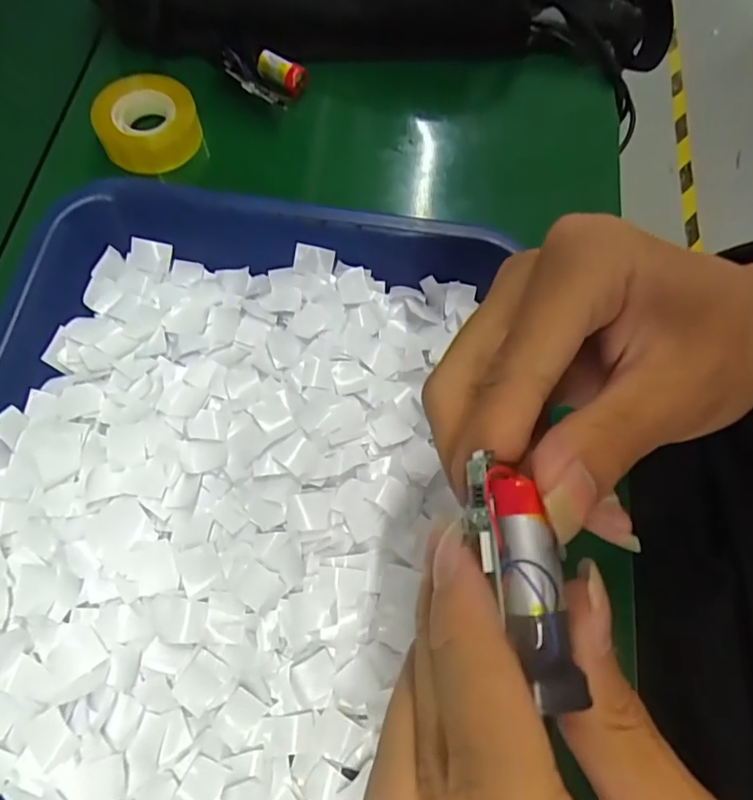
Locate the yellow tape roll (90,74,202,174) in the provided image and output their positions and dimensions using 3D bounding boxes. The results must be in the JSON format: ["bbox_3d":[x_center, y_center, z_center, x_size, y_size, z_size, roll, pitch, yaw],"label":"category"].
[{"bbox_3d":[-0.132,-0.162,0.317,0.055,0.023,0.051,2,69,-6],"label":"yellow tape roll"}]

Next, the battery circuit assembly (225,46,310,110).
[{"bbox_3d":[-0.071,-0.199,0.339,0.045,0.020,0.031,31,69,5],"label":"battery circuit assembly"}]

